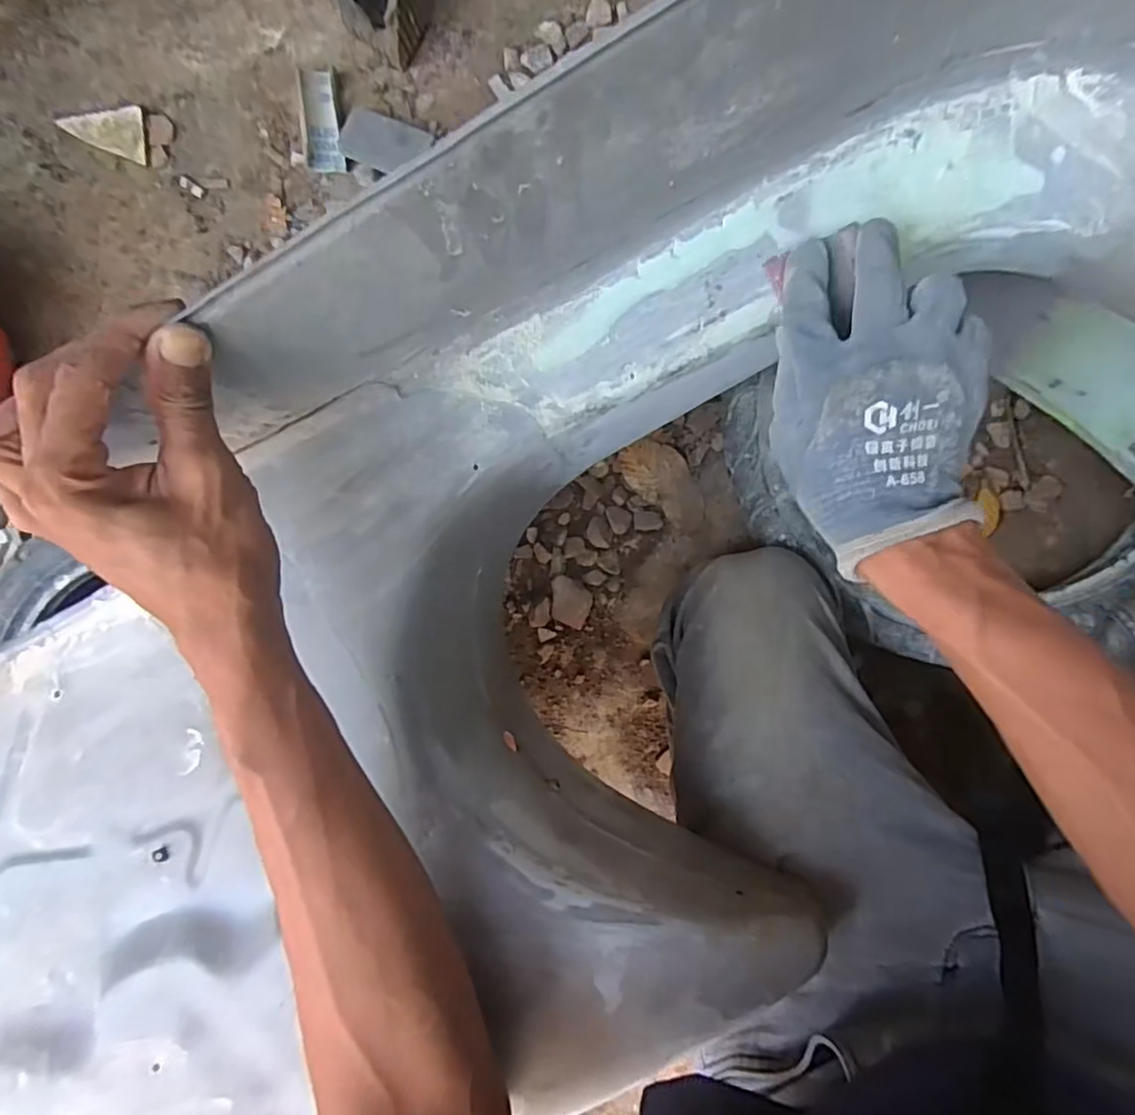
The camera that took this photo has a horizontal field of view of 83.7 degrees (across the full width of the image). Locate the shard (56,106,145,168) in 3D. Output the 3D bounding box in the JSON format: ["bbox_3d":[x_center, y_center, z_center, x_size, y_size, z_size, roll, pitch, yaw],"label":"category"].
[{"bbox_3d":[-0.543,-0.499,0.741,0.088,0.005,0.054,5,114,-7],"label":"shard"}]

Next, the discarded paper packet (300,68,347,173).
[{"bbox_3d":[-0.284,-0.503,0.730,0.045,0.007,0.101,2,113,6],"label":"discarded paper packet"}]

